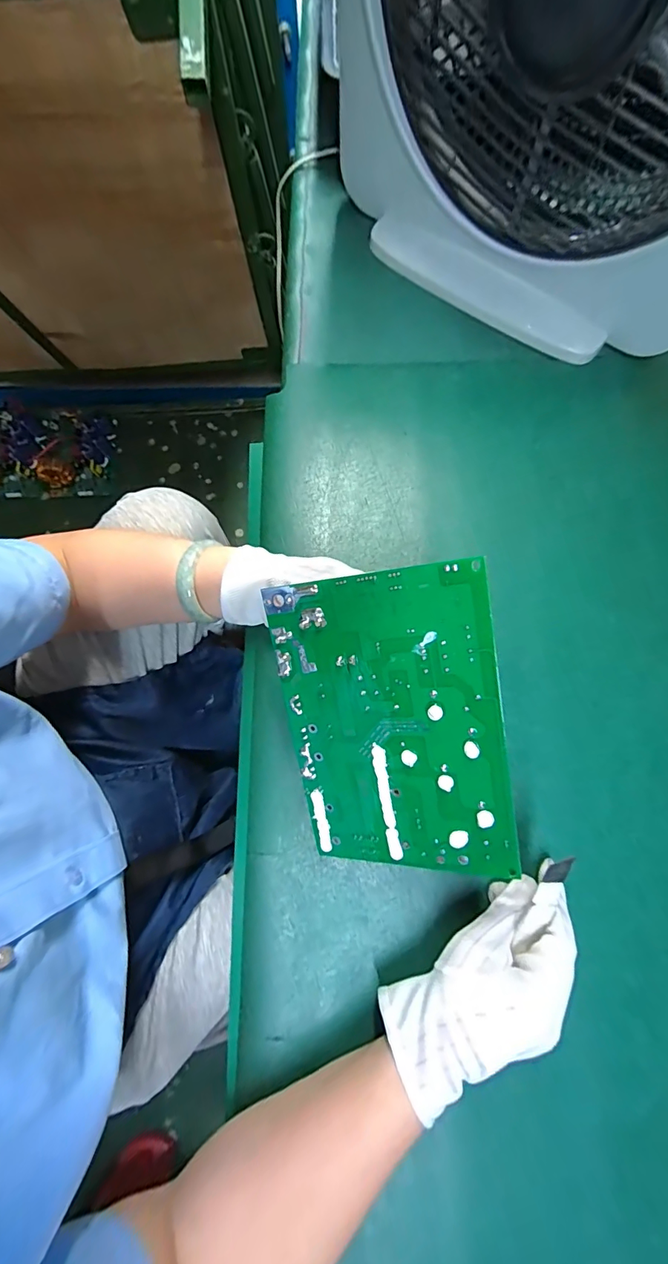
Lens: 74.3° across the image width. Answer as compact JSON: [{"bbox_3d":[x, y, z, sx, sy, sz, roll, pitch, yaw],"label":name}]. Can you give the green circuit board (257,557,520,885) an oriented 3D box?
[{"bbox_3d":[0.033,0.061,0.275,0.134,0.004,0.192,-6,103,23],"label":"green circuit board"}]

